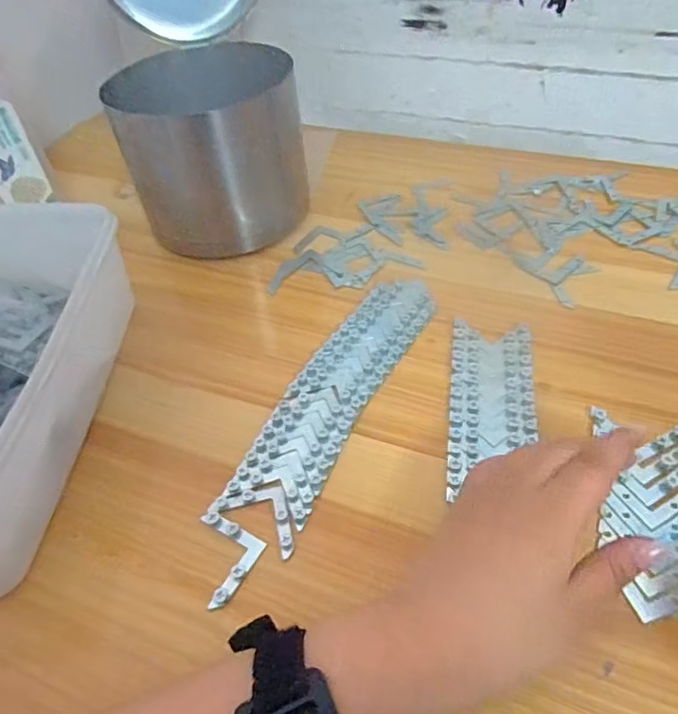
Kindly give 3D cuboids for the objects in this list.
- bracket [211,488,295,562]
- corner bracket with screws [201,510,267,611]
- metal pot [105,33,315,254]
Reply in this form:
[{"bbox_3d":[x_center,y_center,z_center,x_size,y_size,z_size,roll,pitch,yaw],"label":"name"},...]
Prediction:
[{"bbox_3d":[-0.043,0.088,0.315,0.054,0.007,0.034,25,56,25],"label":"bracket"},{"bbox_3d":[-0.068,0.109,0.301,0.041,0.005,0.041,22,55,24],"label":"corner bracket with screws"},{"bbox_3d":[-0.108,-0.182,0.478,0.147,0.127,0.128,-10,49,-2],"label":"metal pot"}]

